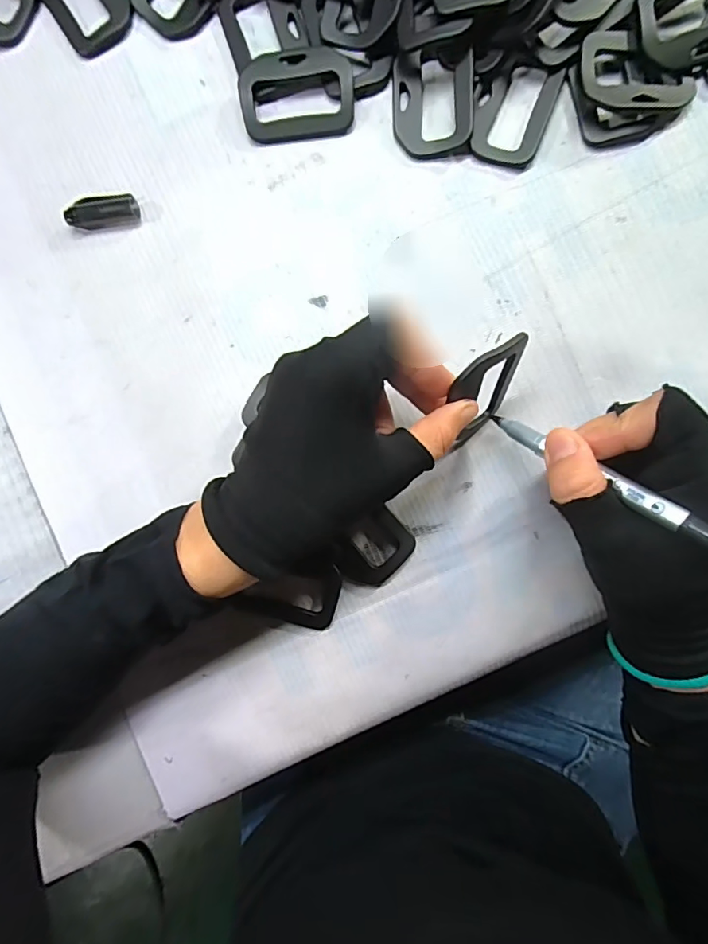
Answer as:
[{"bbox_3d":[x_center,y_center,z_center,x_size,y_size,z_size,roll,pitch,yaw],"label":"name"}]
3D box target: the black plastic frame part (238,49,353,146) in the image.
[{"bbox_3d":[-0.031,-0.206,0.261,0.060,0.010,0.046,-4,90,4],"label":"black plastic frame part"}]

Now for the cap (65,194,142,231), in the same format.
[{"bbox_3d":[-0.139,-0.145,0.269,0.038,0.009,0.016,-4,90,4],"label":"cap"}]

